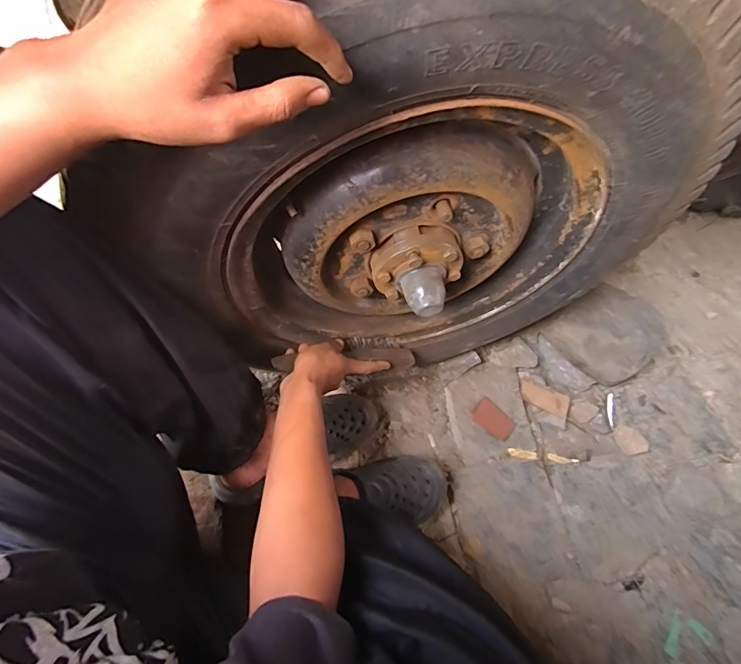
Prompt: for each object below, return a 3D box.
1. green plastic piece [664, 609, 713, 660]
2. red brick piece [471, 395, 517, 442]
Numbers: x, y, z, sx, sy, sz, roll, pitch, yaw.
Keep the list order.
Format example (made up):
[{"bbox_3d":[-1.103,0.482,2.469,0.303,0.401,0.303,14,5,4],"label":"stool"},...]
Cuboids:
[{"bbox_3d":[0.506,0.496,0.694,0.062,0.020,0.077,39,65,17],"label":"green plastic piece"},{"bbox_3d":[0.236,0.170,0.834,0.081,0.016,0.052,39,65,17],"label":"red brick piece"}]

